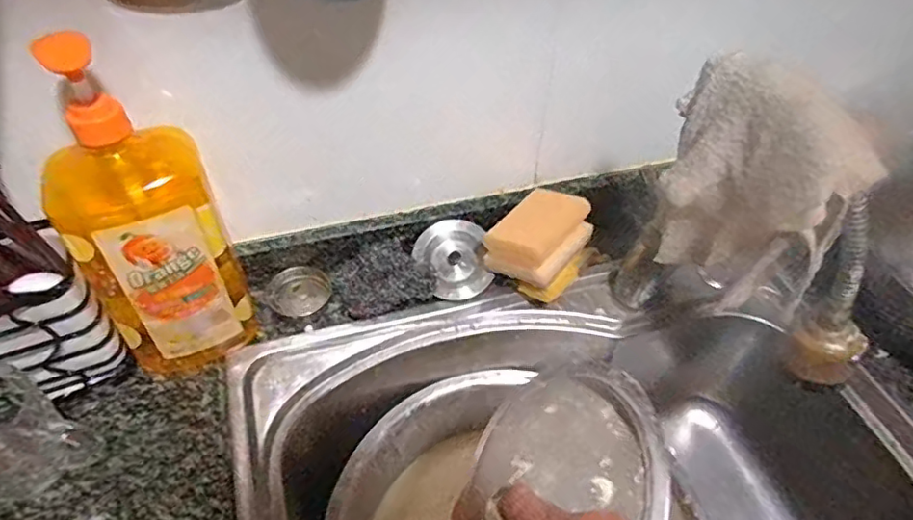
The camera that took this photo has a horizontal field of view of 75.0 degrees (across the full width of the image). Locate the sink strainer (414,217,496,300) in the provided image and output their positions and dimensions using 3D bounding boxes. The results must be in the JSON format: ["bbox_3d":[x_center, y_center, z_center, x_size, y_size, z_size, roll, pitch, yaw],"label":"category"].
[{"bbox_3d":[-0.001,-0.001,0.594,0.071,0.024,0.079,-27,87,-12],"label":"sink strainer"}]

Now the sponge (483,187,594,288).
[{"bbox_3d":[0.083,-0.028,0.571,0.065,0.040,0.103,30,53,23],"label":"sponge"}]

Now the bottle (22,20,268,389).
[{"bbox_3d":[-0.234,-0.026,0.450,0.105,0.281,0.082,-18,51,-18],"label":"bottle"}]

